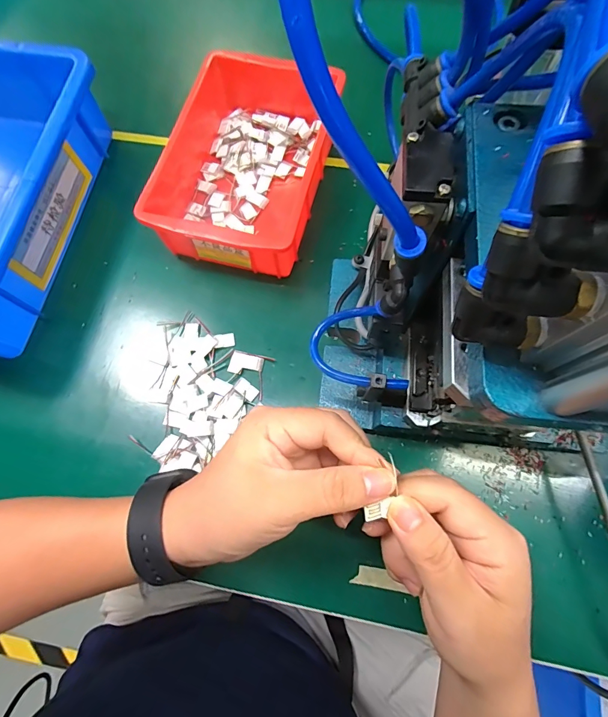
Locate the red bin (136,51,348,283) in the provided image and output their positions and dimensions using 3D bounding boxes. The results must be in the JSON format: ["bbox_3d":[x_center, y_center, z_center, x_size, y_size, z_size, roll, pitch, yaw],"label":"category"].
[{"bbox_3d":[-0.052,-0.189,0.353,0.136,0.060,0.213,10,75,5],"label":"red bin"}]

